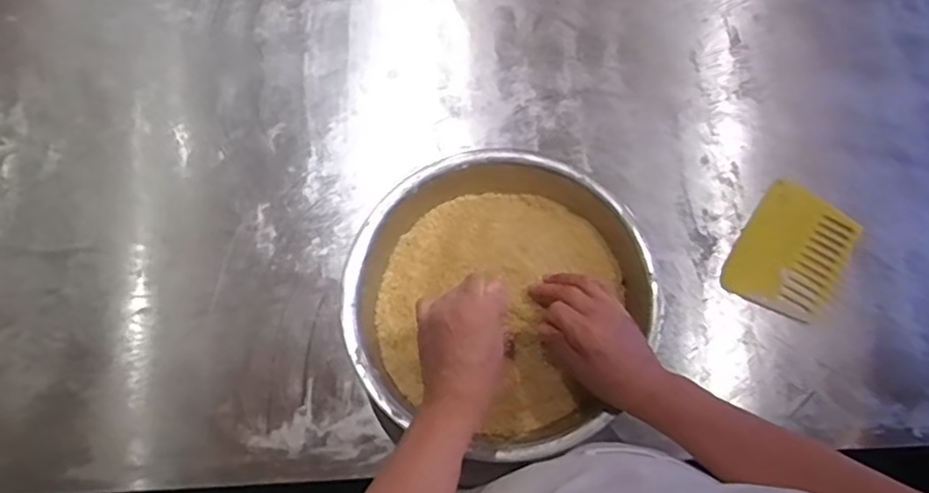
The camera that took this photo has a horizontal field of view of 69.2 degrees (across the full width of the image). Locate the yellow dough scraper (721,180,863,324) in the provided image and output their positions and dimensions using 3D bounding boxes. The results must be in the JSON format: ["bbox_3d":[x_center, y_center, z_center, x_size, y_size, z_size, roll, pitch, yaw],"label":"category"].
[{"bbox_3d":[0.394,0.007,0.811,0.117,0.009,0.160,33,76,11],"label":"yellow dough scraper"}]

